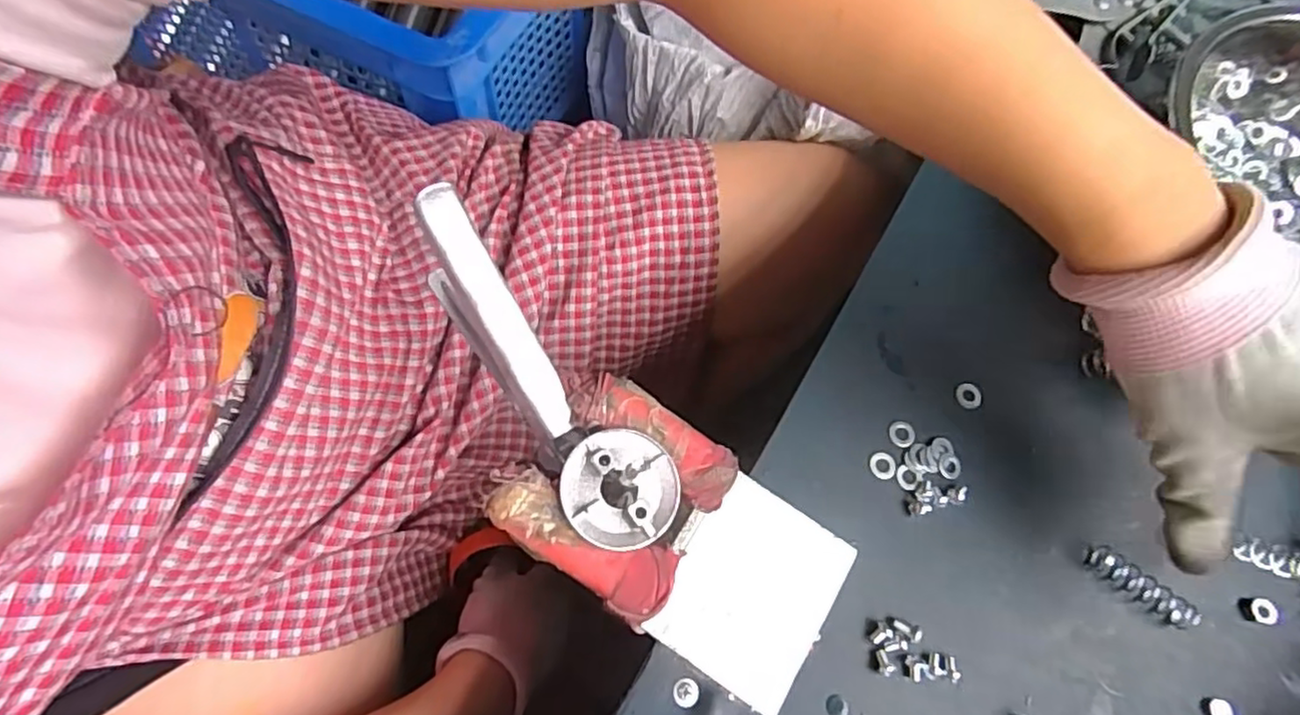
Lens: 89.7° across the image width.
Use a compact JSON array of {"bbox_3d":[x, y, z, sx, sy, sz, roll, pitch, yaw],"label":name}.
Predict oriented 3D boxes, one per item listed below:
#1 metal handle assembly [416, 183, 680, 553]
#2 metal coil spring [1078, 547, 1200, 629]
[{"bbox_3d":[-0.042,0.005,0.262,0.045,0.047,0.154,-29,88,-15],"label":"metal handle assembly"},{"bbox_3d":[0.207,0.096,0.275,0.045,0.009,0.011,36,69,10],"label":"metal coil spring"}]

